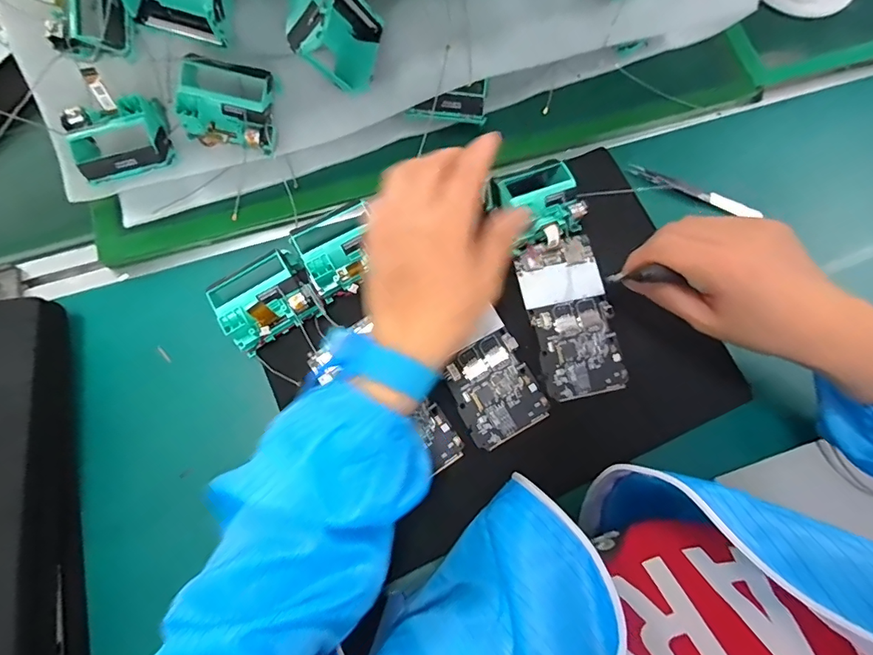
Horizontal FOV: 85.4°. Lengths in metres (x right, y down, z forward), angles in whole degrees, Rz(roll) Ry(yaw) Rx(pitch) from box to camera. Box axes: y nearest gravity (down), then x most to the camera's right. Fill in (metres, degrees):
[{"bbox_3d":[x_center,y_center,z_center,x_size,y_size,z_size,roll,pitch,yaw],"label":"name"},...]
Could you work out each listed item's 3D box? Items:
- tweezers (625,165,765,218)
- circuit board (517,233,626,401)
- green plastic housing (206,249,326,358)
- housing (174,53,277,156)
[{"bbox_3d":[0.233,-0.122,0.429,0.123,0.014,0.011,19,75,4],"label":"tweezers"},{"bbox_3d":[0.110,-0.009,0.382,0.065,0.006,0.126,-12,75,-4],"label":"circuit board"},{"bbox_3d":[-0.127,-0.017,0.359,0.070,0.043,0.043,-31,78,-9],"label":"green plastic housing"},{"bbox_3d":[-0.162,-0.176,0.373,0.067,0.040,0.062,3,96,-5],"label":"housing"}]

